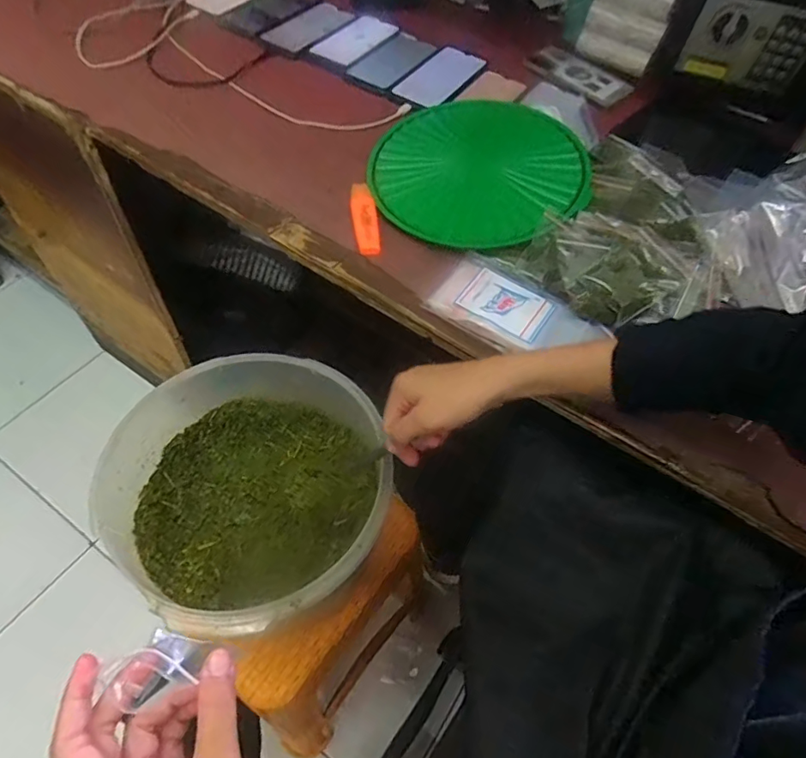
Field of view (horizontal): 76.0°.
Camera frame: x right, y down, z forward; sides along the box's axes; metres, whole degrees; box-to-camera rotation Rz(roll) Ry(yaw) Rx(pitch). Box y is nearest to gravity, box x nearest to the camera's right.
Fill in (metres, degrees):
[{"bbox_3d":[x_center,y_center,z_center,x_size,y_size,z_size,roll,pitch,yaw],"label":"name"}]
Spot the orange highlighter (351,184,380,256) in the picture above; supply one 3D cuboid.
[{"bbox_3d":[-0.042,-0.180,0.566,0.023,0.011,0.108,-5,57,-8],"label":"orange highlighter"}]

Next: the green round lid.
[{"bbox_3d":[0.092,-0.250,0.599,0.242,0.029,0.236,2,57,-4],"label":"green round lid"}]

